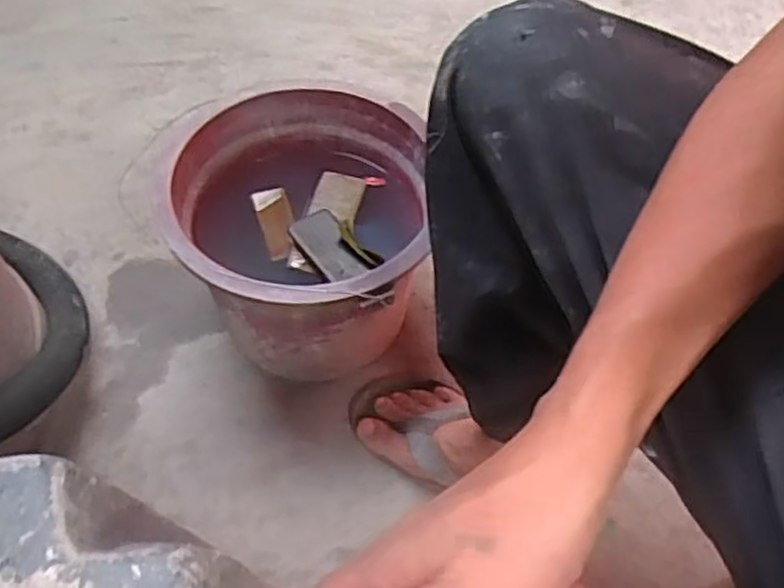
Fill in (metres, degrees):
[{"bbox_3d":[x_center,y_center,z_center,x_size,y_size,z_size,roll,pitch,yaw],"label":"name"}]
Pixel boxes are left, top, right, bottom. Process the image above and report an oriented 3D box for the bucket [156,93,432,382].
[{"bbox_3d":[-0.099,-0.054,0.768,0.244,0.207,0.262,1,55,-1],"label":"bucket"}]

